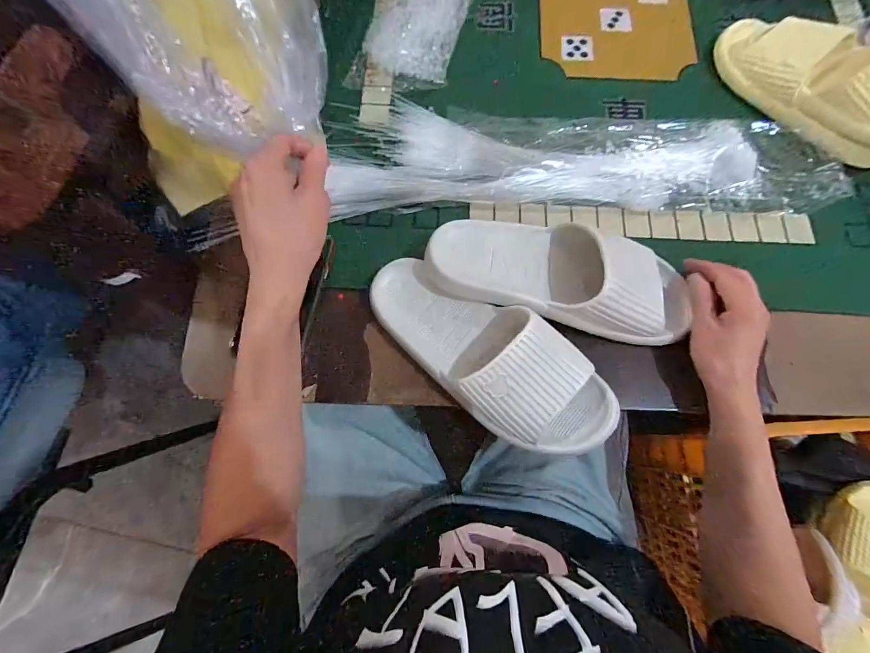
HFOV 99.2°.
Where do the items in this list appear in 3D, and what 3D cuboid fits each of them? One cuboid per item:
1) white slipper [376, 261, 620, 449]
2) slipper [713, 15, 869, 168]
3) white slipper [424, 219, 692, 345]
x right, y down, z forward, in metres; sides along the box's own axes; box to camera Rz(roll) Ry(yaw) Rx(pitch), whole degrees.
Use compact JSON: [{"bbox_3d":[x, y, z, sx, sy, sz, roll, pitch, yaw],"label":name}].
[{"bbox_3d":[0.050,0.022,0.360,0.275,0.058,0.105,38,77,10],"label":"white slipper"},{"bbox_3d":[0.459,-0.289,0.427,0.092,0.083,0.272,-33,63,-10],"label":"slipper"},{"bbox_3d":[0.127,-0.057,0.372,0.266,0.068,0.113,15,74,6],"label":"white slipper"}]

